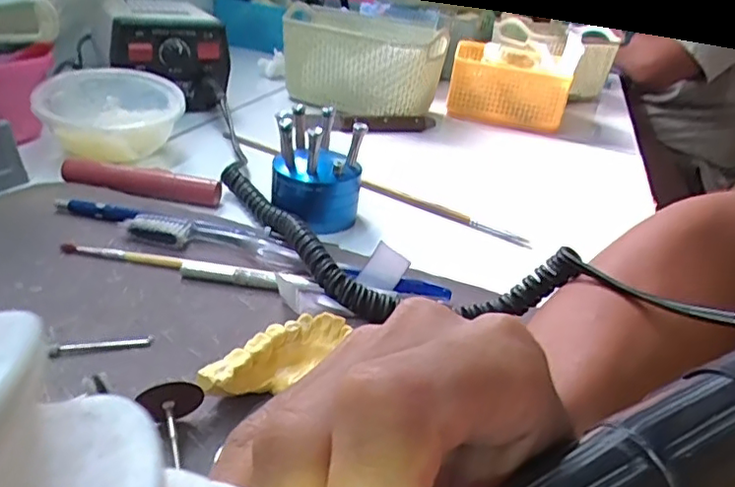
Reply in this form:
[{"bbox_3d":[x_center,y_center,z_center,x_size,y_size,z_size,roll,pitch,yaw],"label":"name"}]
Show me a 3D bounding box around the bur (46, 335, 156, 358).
[{"bbox_3d":[-0.116,0.045,0.264,0.041,0.005,0.005,-3,29,-22],"label":"bur"}]

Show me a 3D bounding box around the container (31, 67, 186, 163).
[{"bbox_3d":[-0.195,-0.096,0.455,0.088,0.046,0.090,7,27,-3],"label":"container"}]

